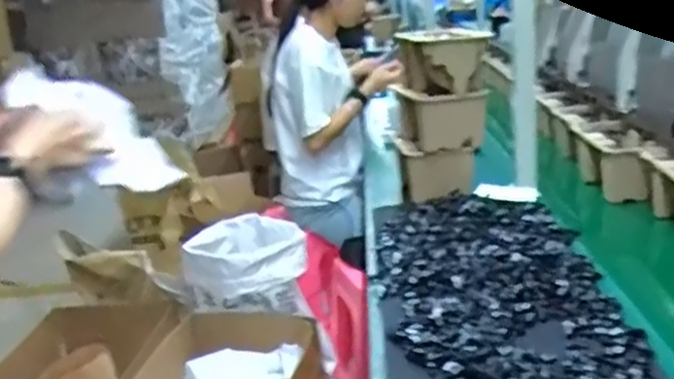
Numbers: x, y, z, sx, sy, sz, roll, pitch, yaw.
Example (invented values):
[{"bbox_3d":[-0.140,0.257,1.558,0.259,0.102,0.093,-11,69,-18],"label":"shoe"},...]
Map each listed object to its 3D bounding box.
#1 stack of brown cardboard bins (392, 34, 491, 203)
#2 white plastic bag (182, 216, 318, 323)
[{"bbox_3d":[0.202,-0.151,1.423,0.149,0.298,0.144,-10,17,-19],"label":"stack of brown cardboard bins"},{"bbox_3d":[-0.244,0.196,1.925,0.325,0.158,0.293,-5,16,-3],"label":"white plastic bag"}]

